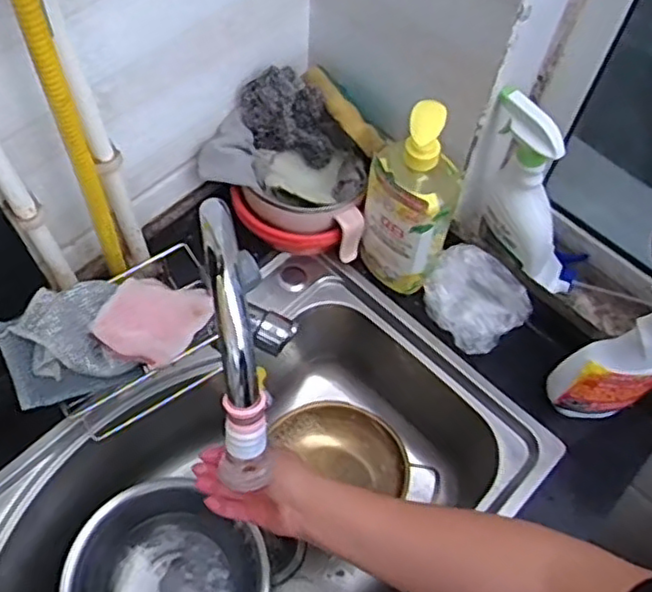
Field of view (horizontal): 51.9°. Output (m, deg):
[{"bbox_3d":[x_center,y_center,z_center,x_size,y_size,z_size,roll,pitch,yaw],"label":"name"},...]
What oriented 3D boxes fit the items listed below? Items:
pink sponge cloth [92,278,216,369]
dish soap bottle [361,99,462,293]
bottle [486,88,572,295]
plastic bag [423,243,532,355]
[{"bbox_3d":[-0.163,0.020,0.629,0.086,0.015,0.096,34,65,15],"label":"pink sponge cloth"},{"bbox_3d":[0.094,-0.106,0.739,0.095,0.263,0.076,26,63,11],"label":"dish soap bottle"},{"bbox_3d":[0.226,-0.103,0.761,0.101,0.279,0.050,22,60,35],"label":"bottle"},{"bbox_3d":[0.177,0.001,0.812,0.090,0.062,0.119,-36,69,-20],"label":"plastic bag"}]

